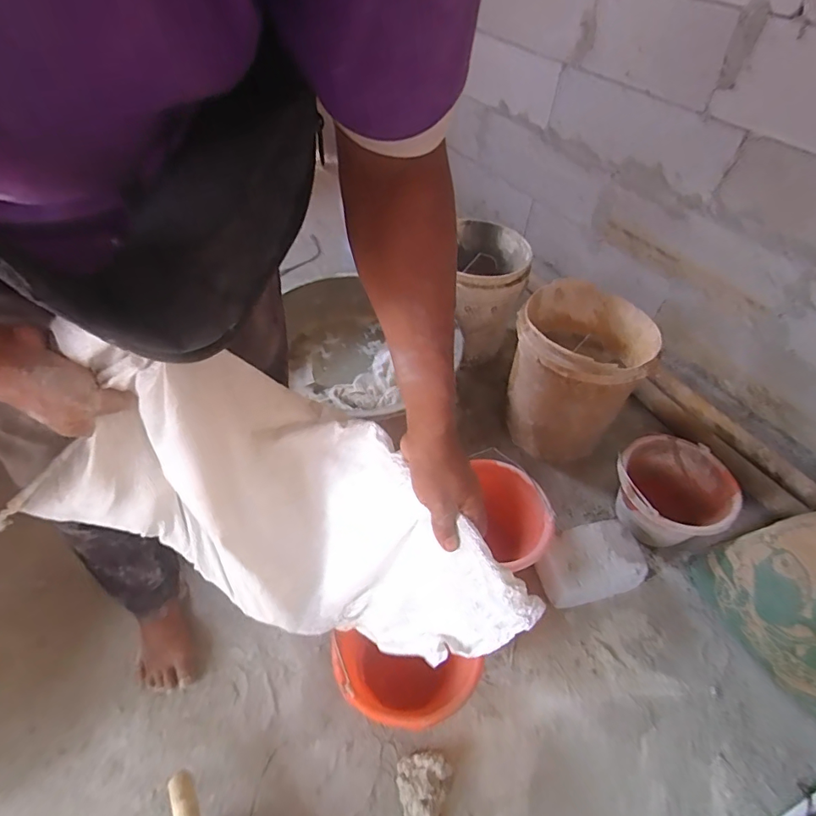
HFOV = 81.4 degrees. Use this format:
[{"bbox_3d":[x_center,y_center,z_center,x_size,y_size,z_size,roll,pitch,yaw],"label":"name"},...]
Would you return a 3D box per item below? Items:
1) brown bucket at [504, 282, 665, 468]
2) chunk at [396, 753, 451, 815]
[{"bbox_3d":[0.387,-0.084,1.146,0.285,0.330,0.296,3,48,-3],"label":"brown bucket"},{"bbox_3d":[0.019,0.583,0.725,0.083,0.035,0.098,17,49,9],"label":"chunk"}]

